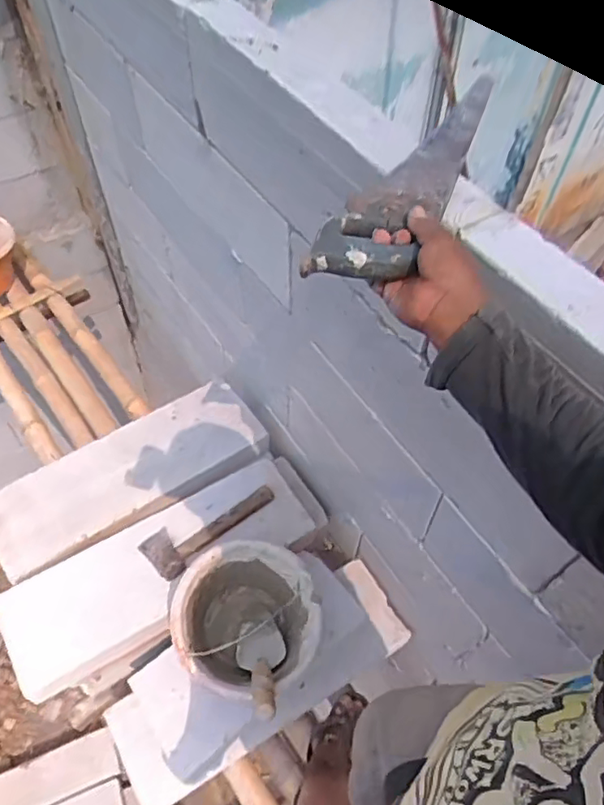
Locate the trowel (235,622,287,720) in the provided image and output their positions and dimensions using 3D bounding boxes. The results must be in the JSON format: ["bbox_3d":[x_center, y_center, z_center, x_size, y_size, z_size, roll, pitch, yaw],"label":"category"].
[{"bbox_3d":[-0.064,0.446,1.020,0.086,0.278,0.050,-8,93,-7],"label":"trowel"}]

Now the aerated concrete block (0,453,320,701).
[{"bbox_3d":[-0.270,0.319,1.201,0.614,0.083,0.222,-27,59,-19],"label":"aerated concrete block"}]

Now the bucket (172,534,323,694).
[{"bbox_3d":[-0.095,0.404,1.096,0.241,0.203,0.242,1,54,-1],"label":"bucket"}]

